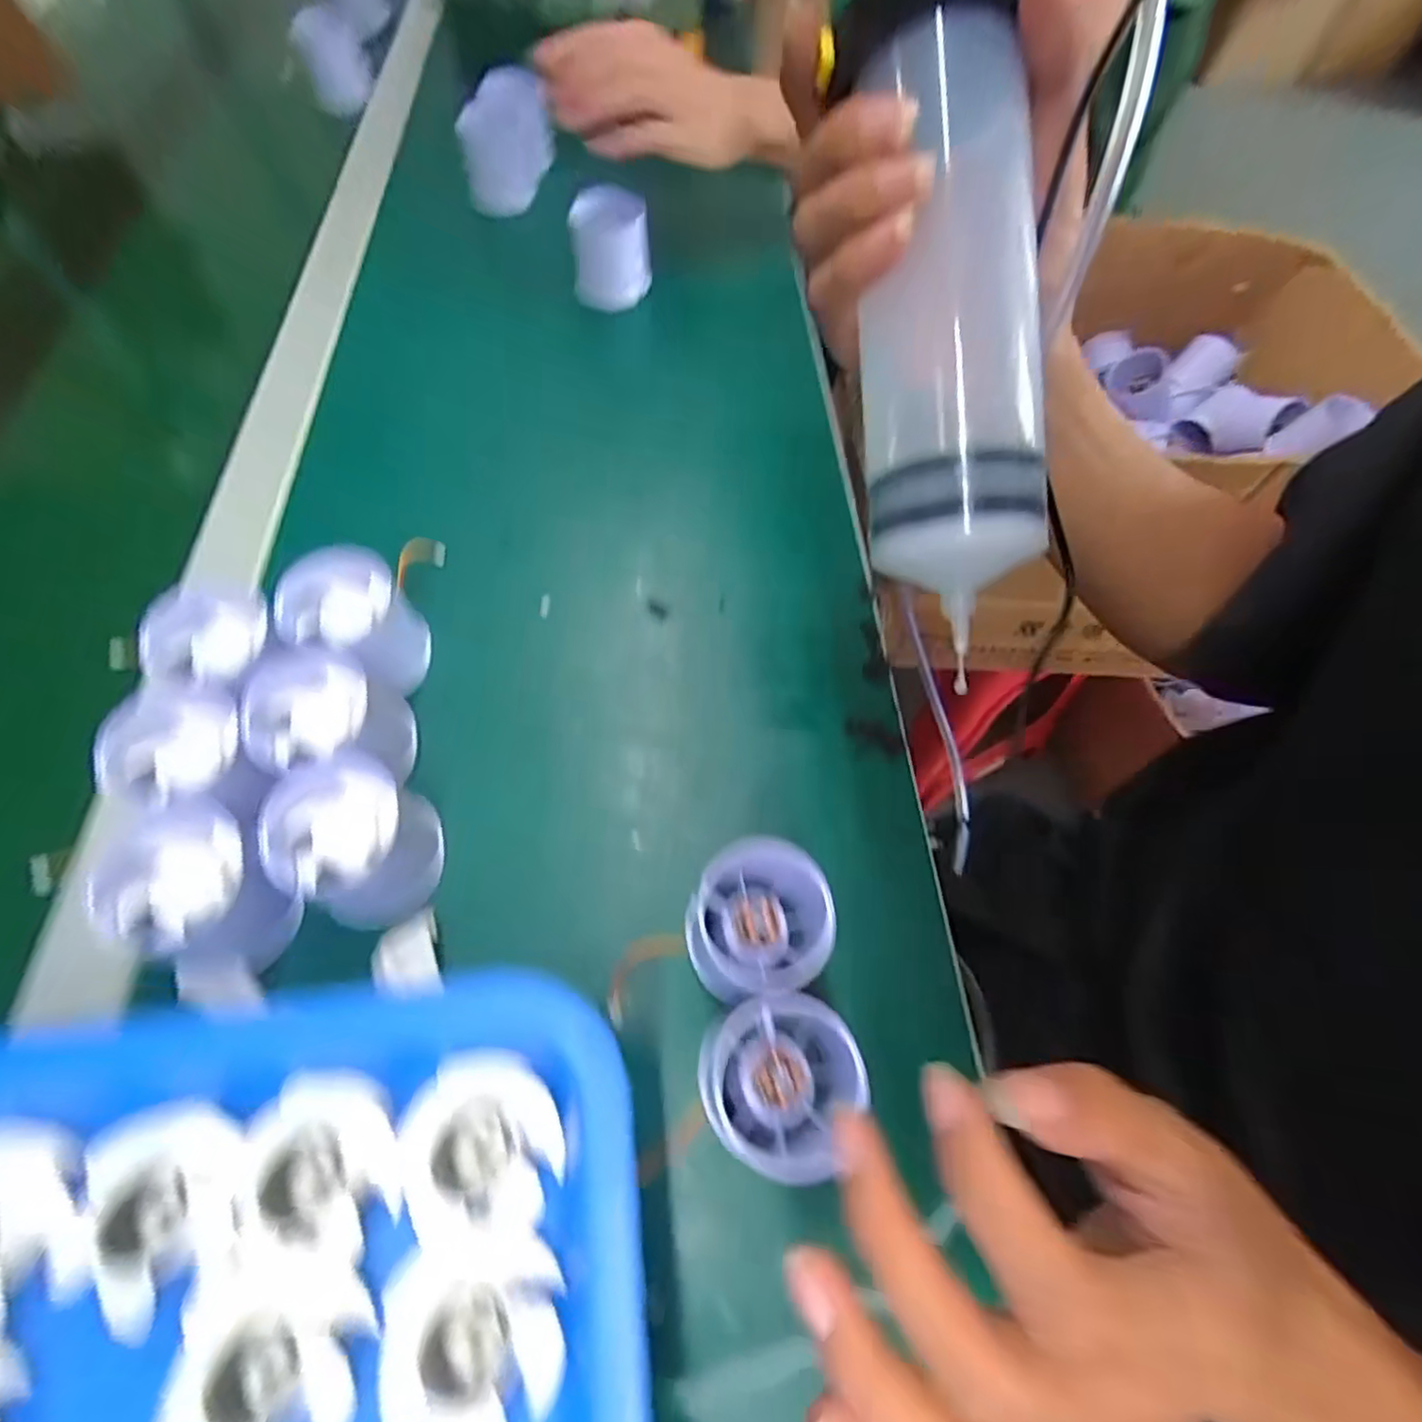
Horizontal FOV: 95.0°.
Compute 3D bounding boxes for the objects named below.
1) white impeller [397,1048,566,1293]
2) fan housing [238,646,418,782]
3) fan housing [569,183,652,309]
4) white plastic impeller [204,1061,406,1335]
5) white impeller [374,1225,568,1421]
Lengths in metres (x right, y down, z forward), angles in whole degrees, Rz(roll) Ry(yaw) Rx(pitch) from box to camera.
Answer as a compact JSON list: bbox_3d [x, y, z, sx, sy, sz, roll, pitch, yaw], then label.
[{"bbox_3d":[-0.063,0.125,0.185,0.050,0.013,0.047,12,63,4],"label":"white impeller"},{"bbox_3d":[-0.171,0.010,0.299,0.056,0.052,0.057,-19,65,-11],"label":"fan housing"},{"bbox_3d":[-0.074,-0.343,0.486,0.056,0.067,0.034,-7,63,-6],"label":"fan housing"},{"bbox_3d":[-0.109,0.132,0.181,0.048,0.010,0.051,14,63,5],"label":"white plastic impeller"},{"bbox_3d":[-0.060,0.160,0.165,0.043,0.010,0.043,1,63,-2],"label":"white impeller"}]

